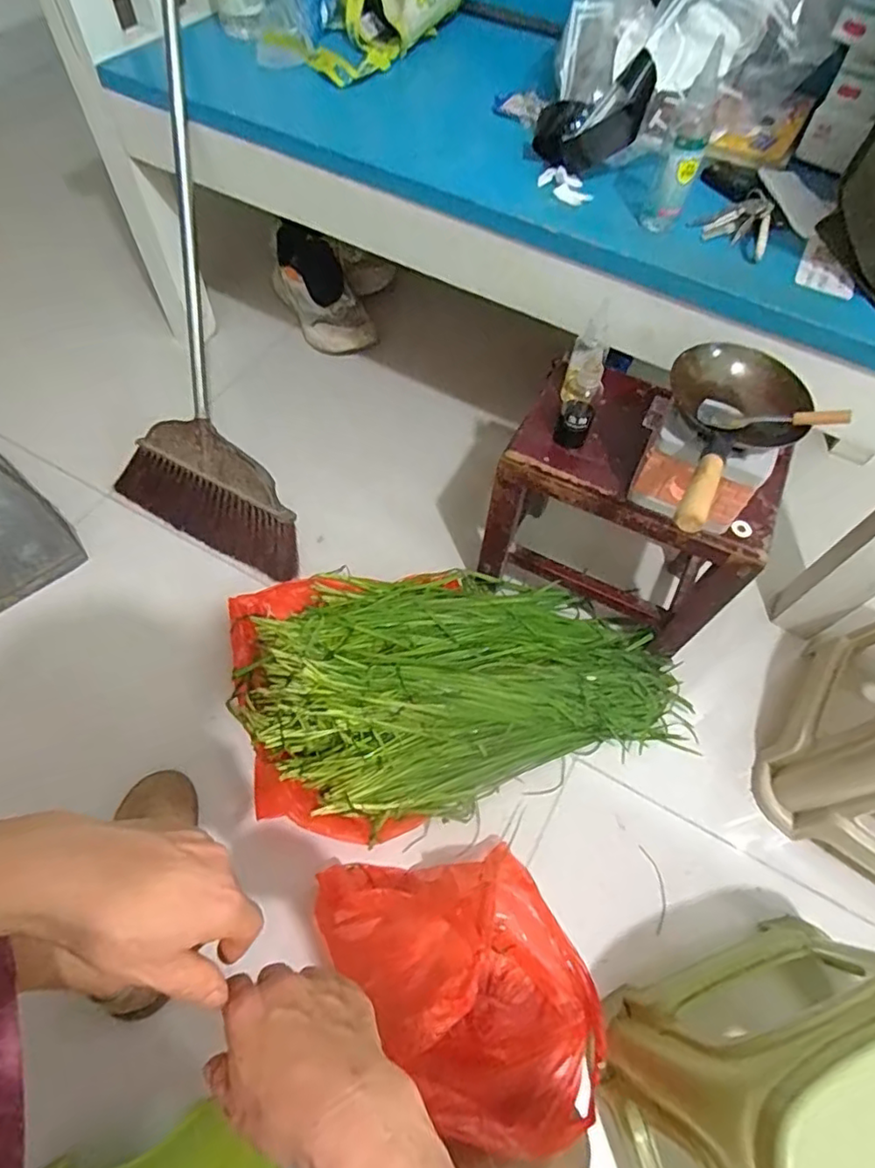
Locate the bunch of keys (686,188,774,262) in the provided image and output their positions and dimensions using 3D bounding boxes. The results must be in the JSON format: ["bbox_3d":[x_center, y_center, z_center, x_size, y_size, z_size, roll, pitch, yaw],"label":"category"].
[{"bbox_3d":[0.312,-0.359,0.591,0.083,0.008,0.076,-28,66,1],"label":"bunch of keys"}]

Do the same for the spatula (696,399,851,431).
[{"bbox_3d":[0.283,-0.142,0.501,0.112,0.018,0.028,10,58,30],"label":"spatula"}]

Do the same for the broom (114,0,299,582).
[{"bbox_3d":[-0.339,-0.448,0.739,0.266,0.889,0.108,-1,21,-3],"label":"broom"}]

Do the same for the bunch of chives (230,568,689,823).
[{"bbox_3d":[0.044,0.119,0.739,0.543,0.128,0.307,-2,60,-3],"label":"bunch of chives"}]

